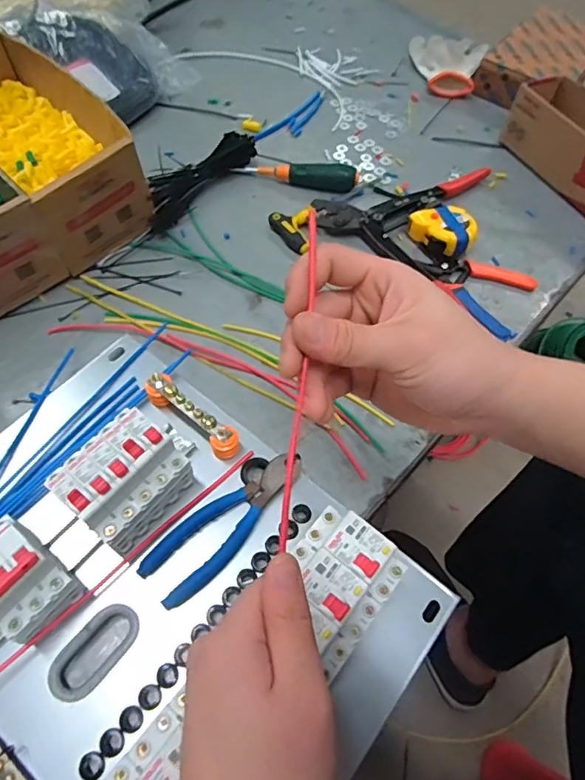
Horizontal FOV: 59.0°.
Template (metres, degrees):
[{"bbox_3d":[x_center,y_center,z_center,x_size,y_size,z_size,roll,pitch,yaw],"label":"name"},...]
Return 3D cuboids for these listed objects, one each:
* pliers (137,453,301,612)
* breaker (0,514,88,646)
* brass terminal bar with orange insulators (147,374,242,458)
[{"bbox_3d":[-0.053,0.108,0.438,0.158,0.013,0.051,-39,70,-23],"label":"pliers"},{"bbox_3d":[-0.203,0.138,0.376,0.079,0.069,0.061,37,64,17],"label":"breaker"},{"bbox_3d":[-0.088,0.021,0.467,0.099,0.035,0.027,38,64,7],"label":"brass terminal bar with orange insulators"}]

